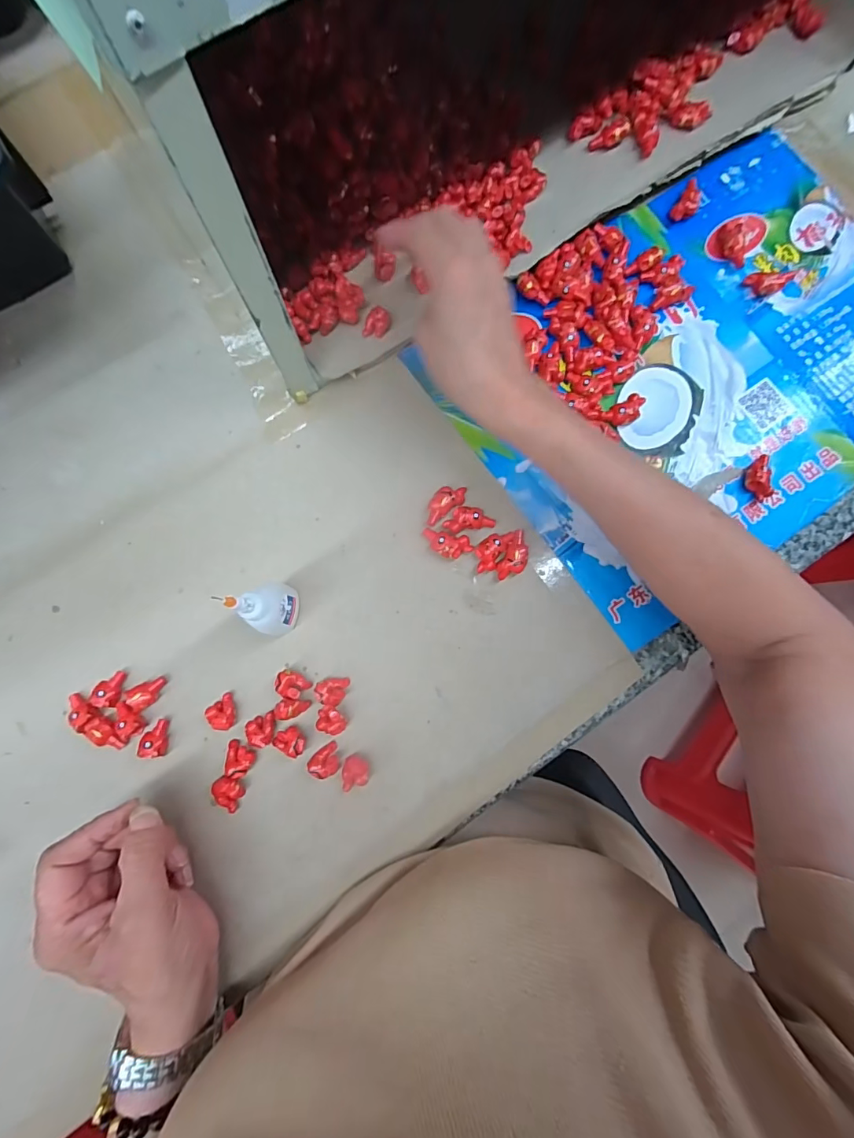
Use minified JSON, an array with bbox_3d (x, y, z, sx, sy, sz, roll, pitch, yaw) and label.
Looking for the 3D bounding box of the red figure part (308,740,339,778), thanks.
[{"bbox_3d":[-0.070,0.133,0.318,0.020,0.013,0.018,-27,83,-5],"label":"red figure part"}]

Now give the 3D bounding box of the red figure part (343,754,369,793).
[{"bbox_3d":[-0.049,0.141,0.318,0.018,0.012,0.023,-1,82,-1],"label":"red figure part"}]

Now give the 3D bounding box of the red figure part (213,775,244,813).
[{"bbox_3d":[-0.134,0.152,0.315,0.017,0.011,0.023,-40,84,-6],"label":"red figure part"}]

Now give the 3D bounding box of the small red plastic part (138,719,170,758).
[{"bbox_3d":[-0.188,0.117,0.317,0.016,0.014,0.023,6,81,0],"label":"small red plastic part"}]

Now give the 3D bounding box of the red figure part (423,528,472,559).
[{"bbox_3d":[0.015,-0.018,0.342,0.037,0.015,0.018,11,81,1],"label":"red figure part"}]

